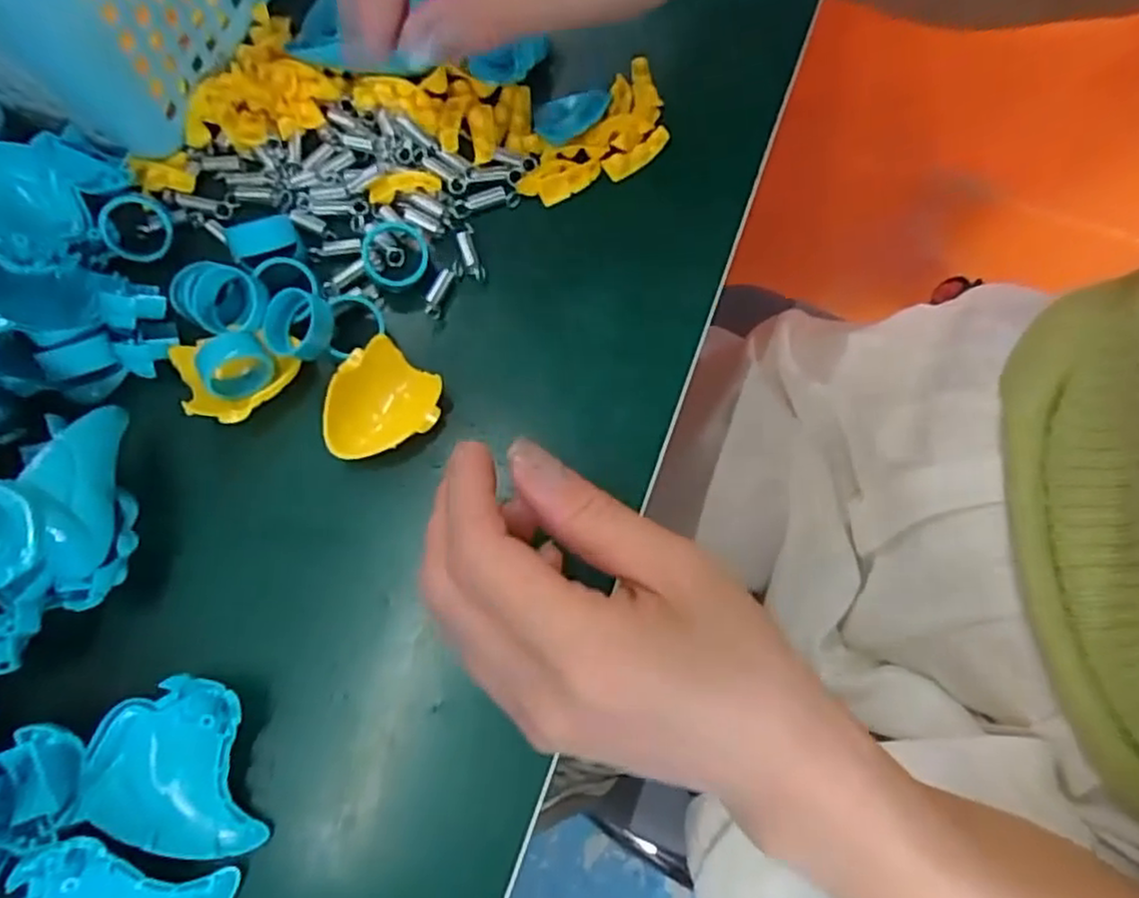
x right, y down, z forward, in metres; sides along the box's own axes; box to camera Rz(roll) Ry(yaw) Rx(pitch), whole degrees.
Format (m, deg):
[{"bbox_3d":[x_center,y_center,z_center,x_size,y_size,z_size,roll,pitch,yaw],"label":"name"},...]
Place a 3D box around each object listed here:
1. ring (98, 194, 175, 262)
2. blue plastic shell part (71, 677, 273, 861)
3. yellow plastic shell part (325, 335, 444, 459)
[{"bbox_3d":[-0.173,-0.088,0.284,0.026,0.008,0.026,-7,109,-20],"label":"ring"},{"bbox_3d":[-0.128,0.104,0.228,0.049,0.018,0.054,-6,74,-1],"label":"blue plastic shell part"},{"bbox_3d":[-0.071,-0.016,0.264,0.038,0.011,0.044,35,77,10],"label":"yellow plastic shell part"}]

